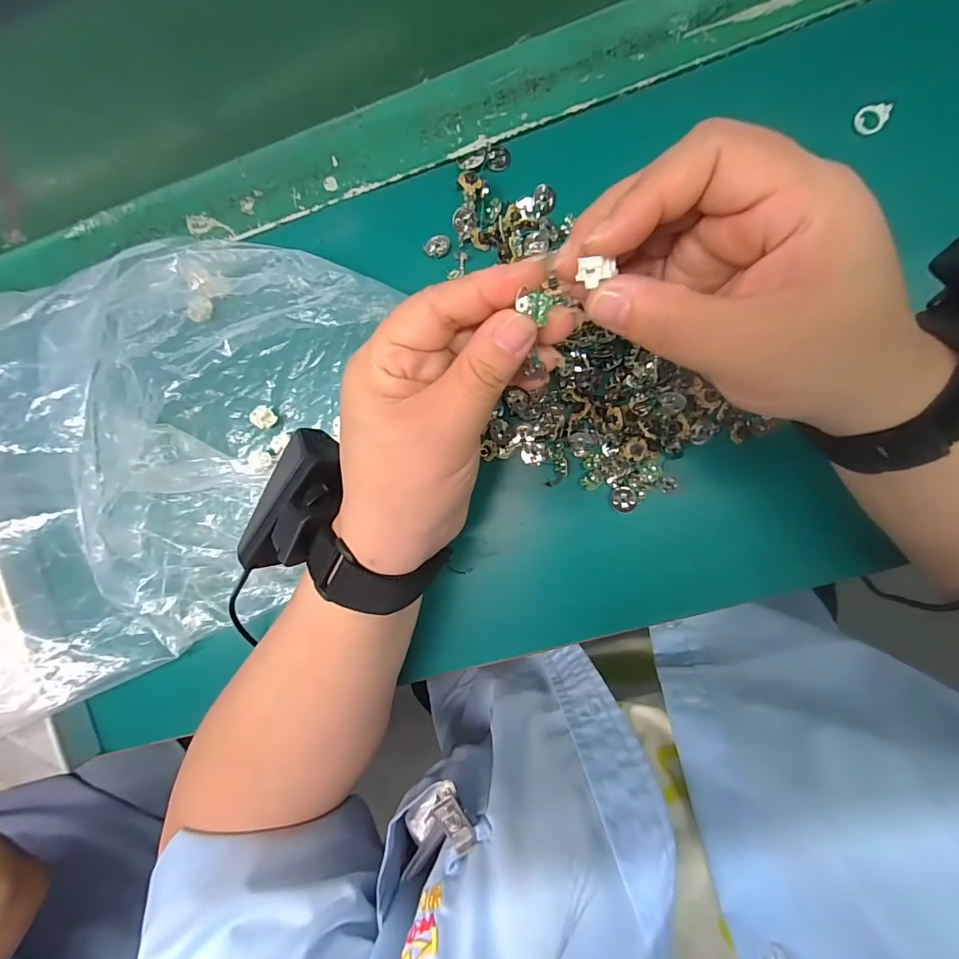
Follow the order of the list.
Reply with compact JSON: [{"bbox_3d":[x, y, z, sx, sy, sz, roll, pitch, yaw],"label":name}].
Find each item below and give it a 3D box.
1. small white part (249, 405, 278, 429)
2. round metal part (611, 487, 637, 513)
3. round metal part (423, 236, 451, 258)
[{"bbox_3d":[-0.139,-0.040,0.293,0.016,0.010,0.014,11,93,5],"label":"small white part"},{"bbox_3d":[0.084,0.012,0.266,0.014,0.005,0.015,0,92,6],"label":"round metal part"},{"bbox_3d":[-0.026,-0.143,0.278,0.016,0.004,0.014,0,92,6],"label":"round metal part"}]

